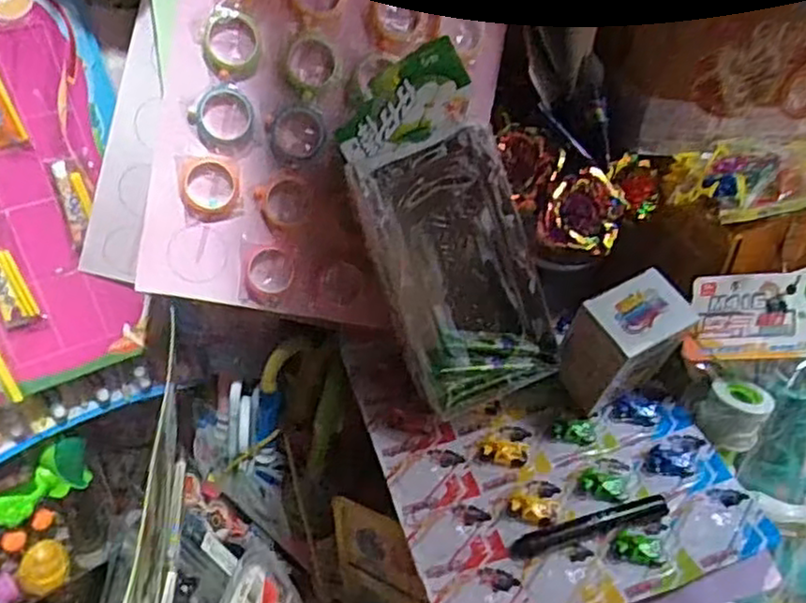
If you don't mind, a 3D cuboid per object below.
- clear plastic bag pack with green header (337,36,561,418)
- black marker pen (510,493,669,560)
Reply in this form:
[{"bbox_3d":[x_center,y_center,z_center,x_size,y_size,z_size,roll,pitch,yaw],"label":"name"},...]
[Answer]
[{"bbox_3d":[0.035,-0.056,0.607,0.124,0.291,0.065,-20,15,-6],"label":"clear plastic bag pack with green header"},{"bbox_3d":[0.154,0.184,0.574,0.137,0.016,0.018,-9,43,-14],"label":"black marker pen"}]

